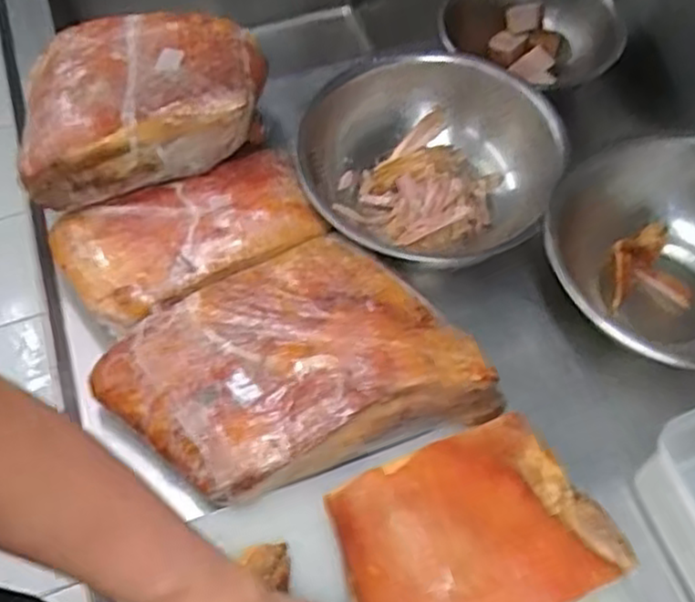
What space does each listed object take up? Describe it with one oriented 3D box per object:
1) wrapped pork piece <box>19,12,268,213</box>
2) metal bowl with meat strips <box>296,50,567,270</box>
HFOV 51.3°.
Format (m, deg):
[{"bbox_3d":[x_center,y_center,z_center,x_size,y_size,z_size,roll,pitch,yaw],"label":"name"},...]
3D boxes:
[{"bbox_3d":[-0.186,-0.189,0.663,0.218,0.074,0.157,-15,61,-9],"label":"wrapped pork piece"},{"bbox_3d":[0.072,-0.126,0.690,0.233,0.090,0.204,9,60,5],"label":"metal bowl with meat strips"}]

